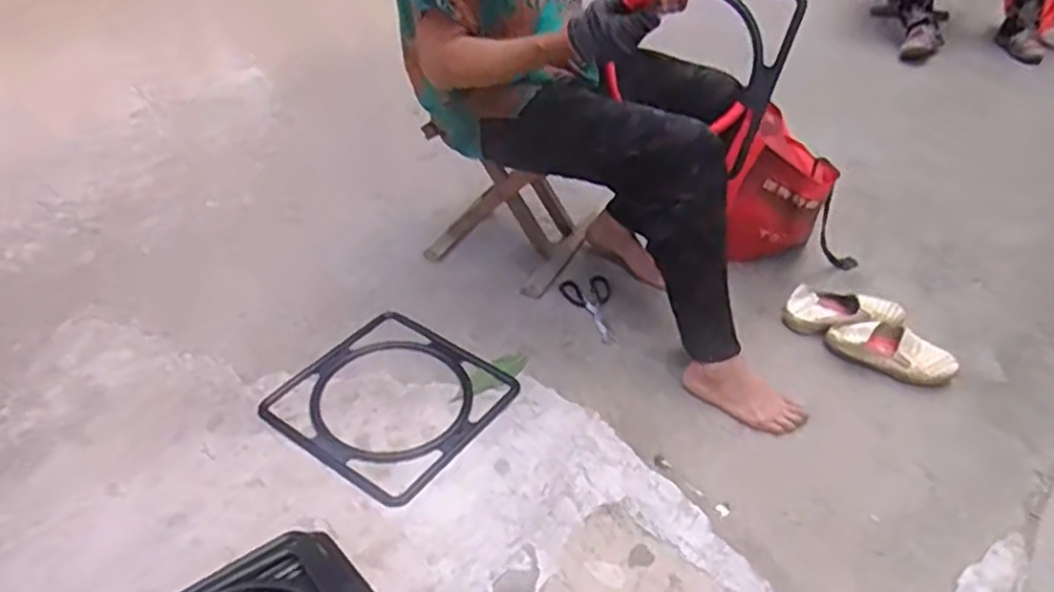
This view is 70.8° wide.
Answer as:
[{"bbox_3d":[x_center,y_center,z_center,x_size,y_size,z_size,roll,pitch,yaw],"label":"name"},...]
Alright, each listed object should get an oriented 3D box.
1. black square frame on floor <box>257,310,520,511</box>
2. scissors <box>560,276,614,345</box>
[{"bbox_3d":[-0.229,0.173,1.265,0.335,0.021,0.328,26,47,28],"label":"black square frame on floor"},{"bbox_3d":[0.133,0.030,1.440,0.098,0.011,0.193,-8,41,-9],"label":"scissors"}]

